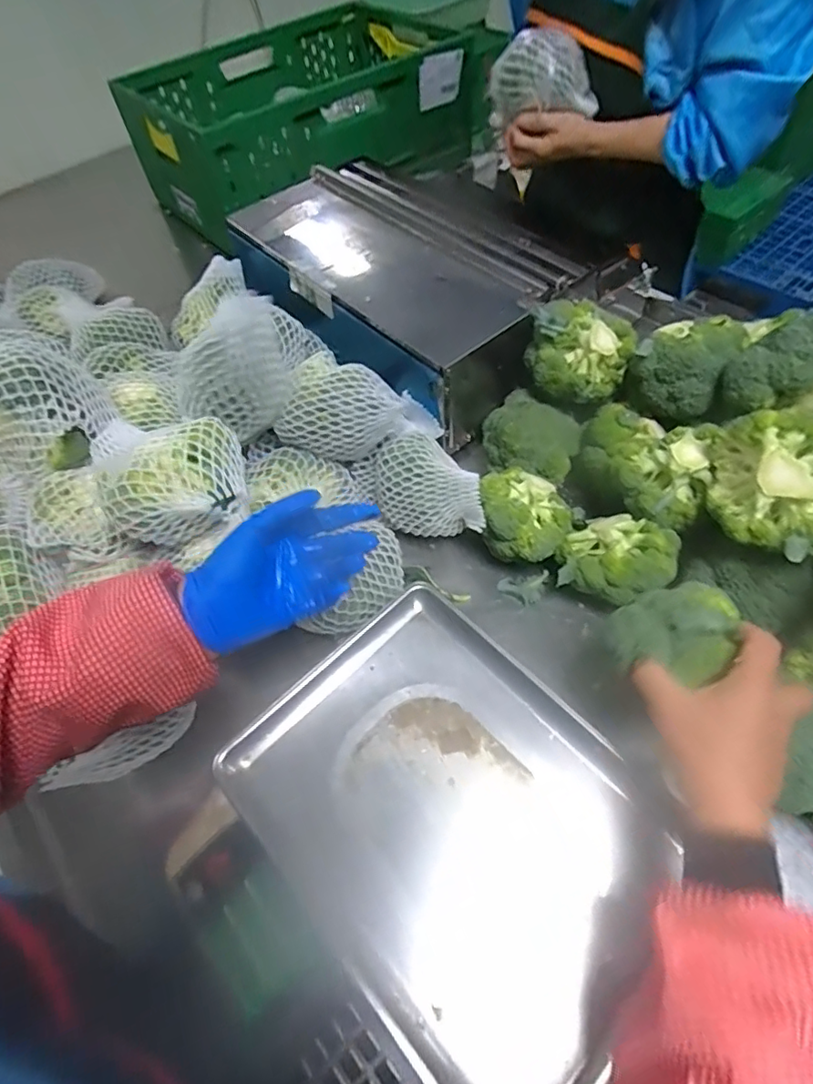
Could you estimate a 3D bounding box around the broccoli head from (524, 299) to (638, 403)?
[{"bbox_3d":[0.205,-0.232,0.645,0.108,0.087,0.107,-2,56,4],"label":"broccoli head"}]

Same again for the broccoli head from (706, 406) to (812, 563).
[{"bbox_3d":[0.350,-0.055,0.507,0.134,0.082,0.128,-5,82,37],"label":"broccoli head"}]

